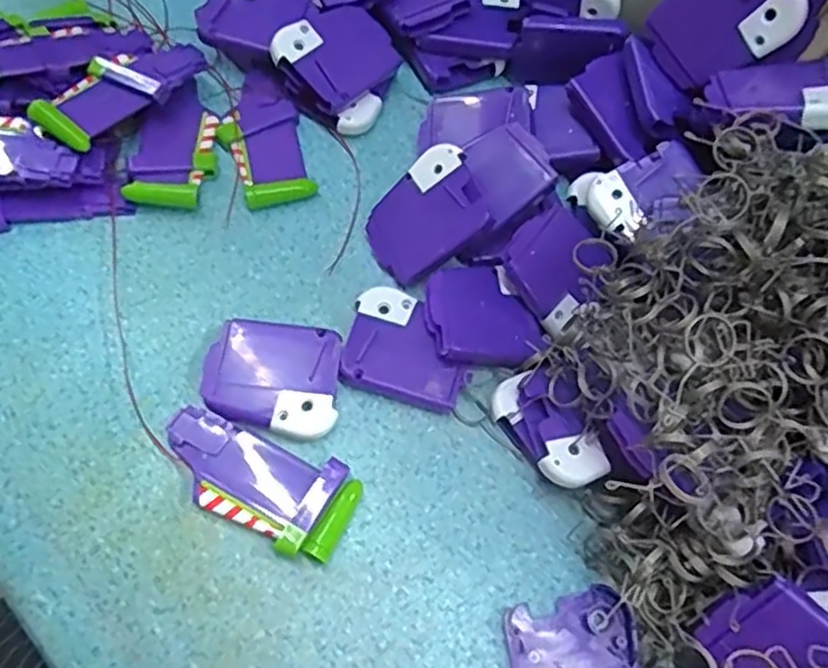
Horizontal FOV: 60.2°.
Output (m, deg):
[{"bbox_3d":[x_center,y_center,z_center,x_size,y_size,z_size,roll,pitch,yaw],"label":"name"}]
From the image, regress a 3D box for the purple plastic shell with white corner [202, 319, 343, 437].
[{"bbox_3d":[-0.066,0.019,0.332,0.061,0.010,0.052,8,64,-1],"label":"purple plastic shell with white corner"}]

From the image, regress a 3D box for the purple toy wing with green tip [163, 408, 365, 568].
[{"bbox_3d":[-0.069,0.064,0.313,0.089,0.010,0.040,25,65,7],"label":"purple toy wing with green tip"}]

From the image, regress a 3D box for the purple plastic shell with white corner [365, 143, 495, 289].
[{"bbox_3d":[0.005,-0.058,0.358,0.062,0.011,0.050,-38,65,23],"label":"purple plastic shell with white corner"}]

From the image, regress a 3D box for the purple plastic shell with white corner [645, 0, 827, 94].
[{"bbox_3d":[0.150,-0.147,0.338,0.060,0.065,0.016,48,44,7],"label":"purple plastic shell with white corner"}]

